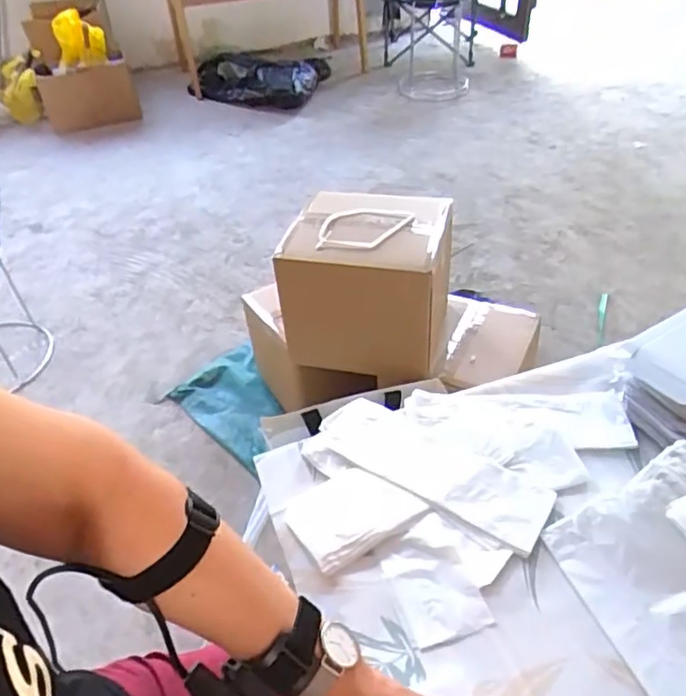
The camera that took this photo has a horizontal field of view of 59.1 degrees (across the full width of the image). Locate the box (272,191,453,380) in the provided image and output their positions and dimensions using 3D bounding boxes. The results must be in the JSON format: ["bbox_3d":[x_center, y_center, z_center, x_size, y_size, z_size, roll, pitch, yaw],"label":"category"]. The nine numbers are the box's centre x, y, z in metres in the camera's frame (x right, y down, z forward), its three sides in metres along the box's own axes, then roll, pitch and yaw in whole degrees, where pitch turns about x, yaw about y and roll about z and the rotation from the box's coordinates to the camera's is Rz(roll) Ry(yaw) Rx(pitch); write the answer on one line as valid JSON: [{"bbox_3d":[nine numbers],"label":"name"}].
[{"bbox_3d":[0.050,-0.133,1.183,0.278,0.264,0.255,8,43,14],"label":"box"}]

